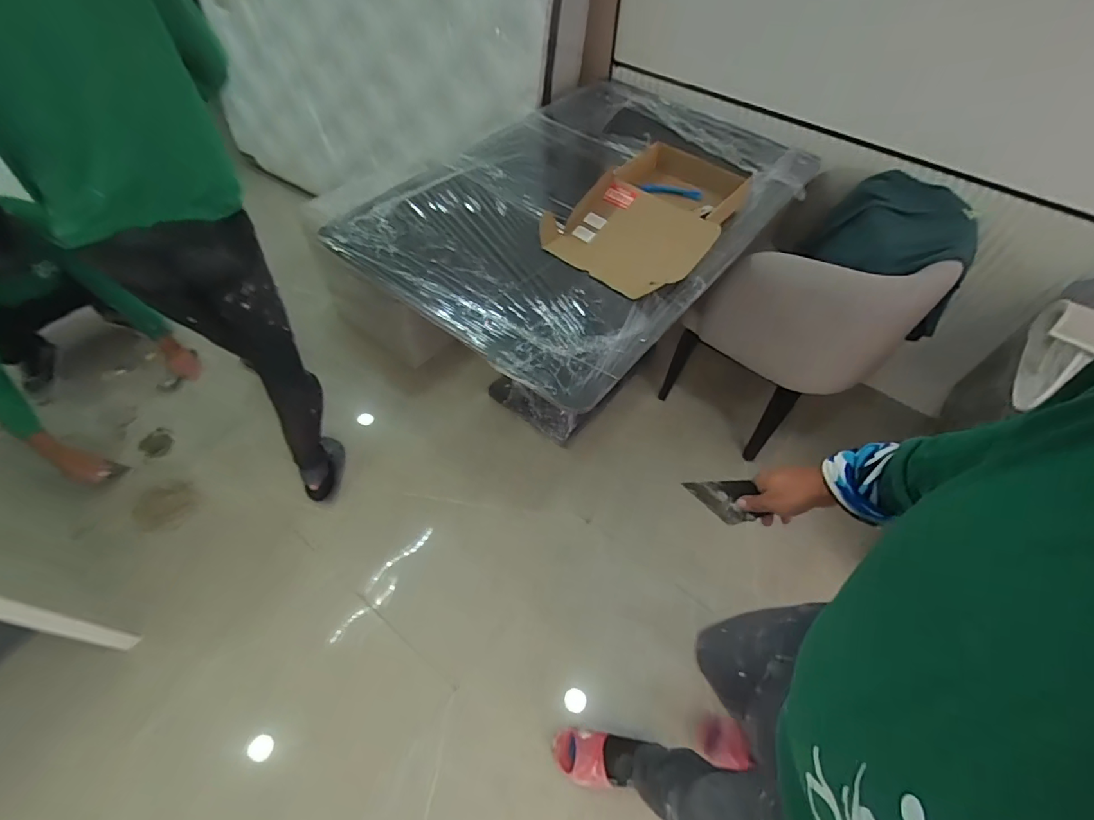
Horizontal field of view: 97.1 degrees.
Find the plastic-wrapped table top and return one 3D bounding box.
[{"bbox_3d":[0.104,-0.562,1.262,0.837,0.061,1.199,35,60,20],"label":"plastic-wrapped table top"}]

